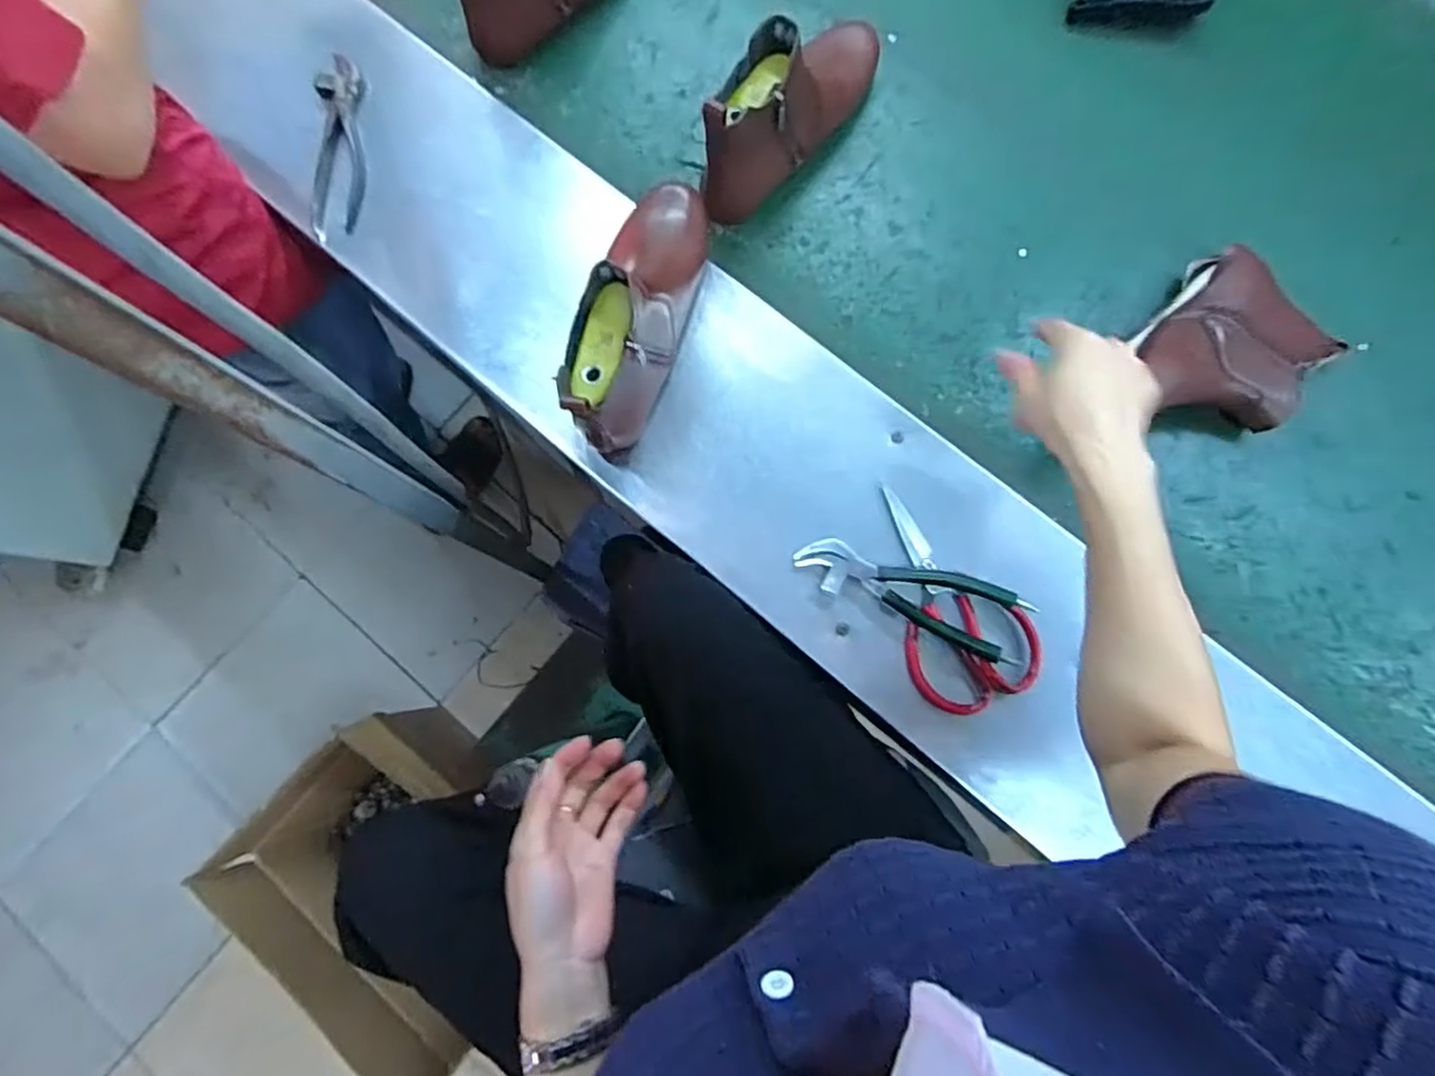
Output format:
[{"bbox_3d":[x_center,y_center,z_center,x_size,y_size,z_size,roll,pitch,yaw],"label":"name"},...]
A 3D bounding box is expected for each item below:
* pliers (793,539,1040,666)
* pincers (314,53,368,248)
[{"bbox_3d":[0.163,0.044,0.564,0.189,0.044,0.054,23,82,5],"label":"pliers"},{"bbox_3d":[-0.382,-0.395,0.668,0.050,0.019,0.192,-5,80,1],"label":"pincers"}]

